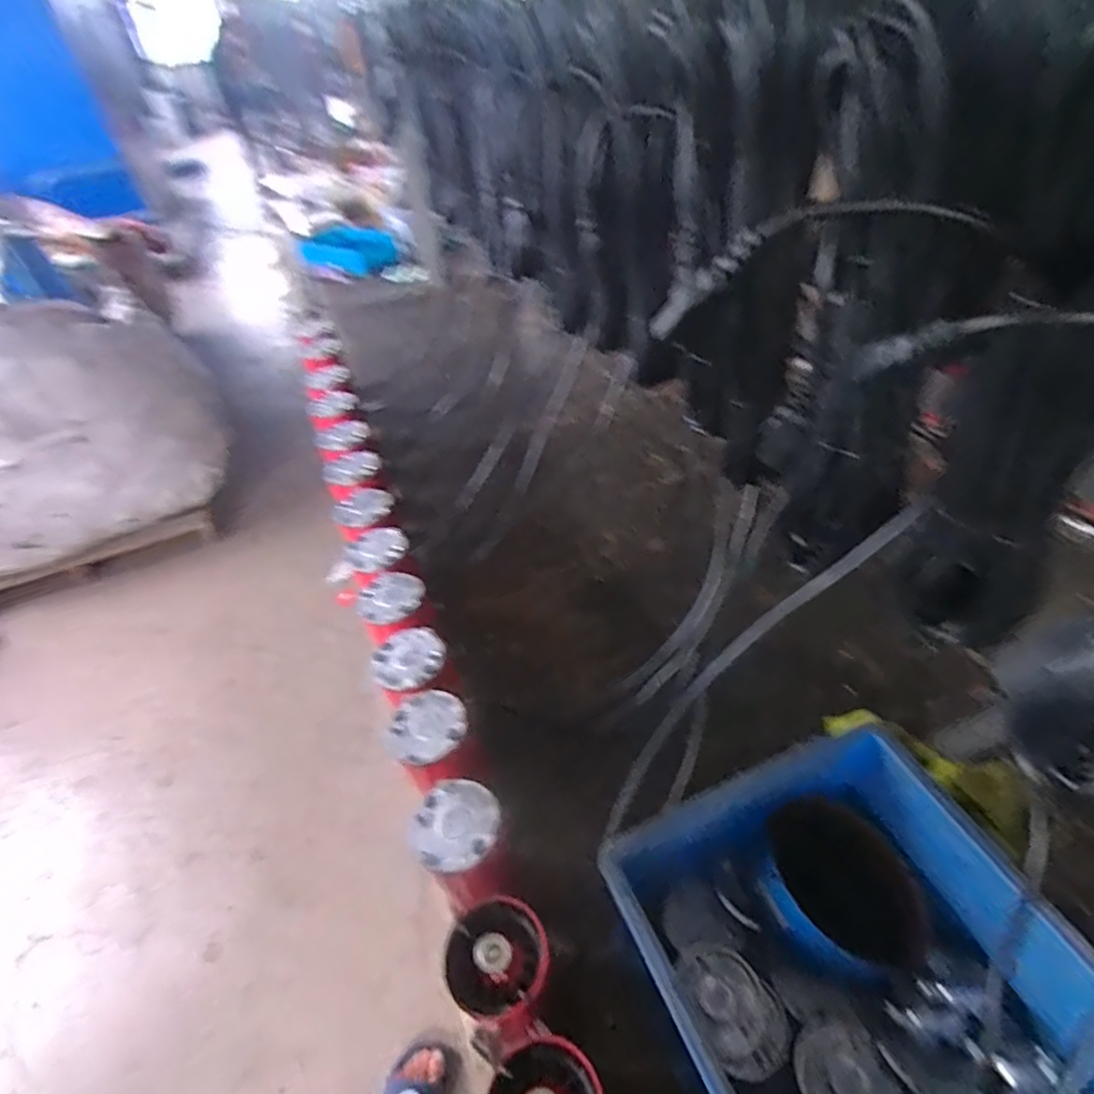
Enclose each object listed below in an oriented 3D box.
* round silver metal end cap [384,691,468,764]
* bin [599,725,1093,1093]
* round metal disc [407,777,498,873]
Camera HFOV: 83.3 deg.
[{"bbox_3d":[-0.116,0.172,0.595,0.075,0.011,0.073,-3,42,3],"label":"round silver metal end cap"},{"bbox_3d":[0.254,0.380,0.453,0.290,0.155,0.403,-19,44,-14],"label":"bin"},{"bbox_3d":[-0.078,0.234,0.519,0.075,0.010,0.073,-3,42,3],"label":"round metal disc"}]

